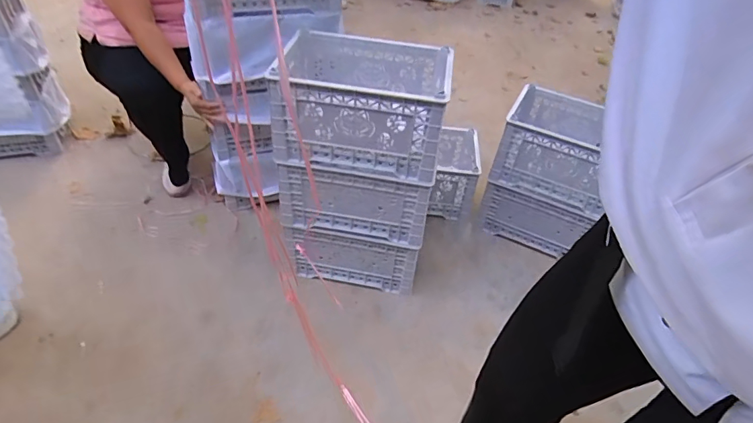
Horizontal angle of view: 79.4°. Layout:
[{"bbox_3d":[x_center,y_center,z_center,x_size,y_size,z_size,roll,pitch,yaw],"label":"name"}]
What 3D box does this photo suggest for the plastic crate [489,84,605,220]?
[{"bbox_3d":[0.621,-0.219,1.519,0.372,0.225,0.325,25,49,17],"label":"plastic crate"}]

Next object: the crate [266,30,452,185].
[{"bbox_3d":[-0.034,-0.292,1.183,0.404,0.239,0.320,10,46,3],"label":"crate"}]

